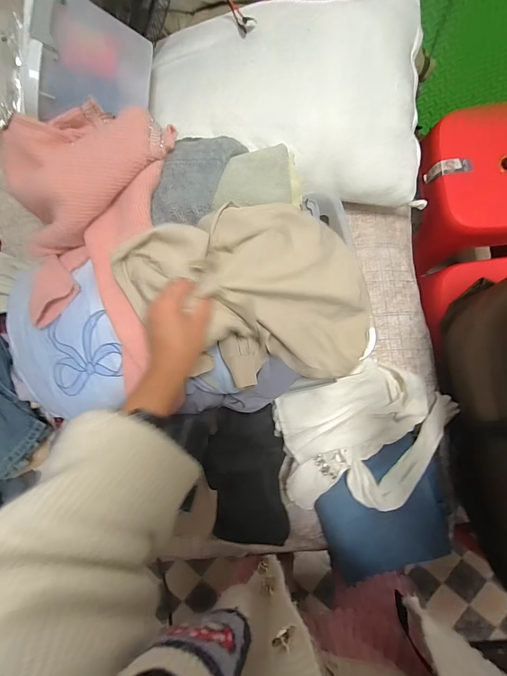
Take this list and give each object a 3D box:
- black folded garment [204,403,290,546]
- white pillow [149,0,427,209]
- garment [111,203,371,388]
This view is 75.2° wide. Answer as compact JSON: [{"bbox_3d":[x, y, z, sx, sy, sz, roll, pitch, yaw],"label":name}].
[{"bbox_3d":[-0.012,0.287,0.675,0.149,0.063,0.276,-4,84,3],"label":"black folded garment"},{"bbox_3d":[0.073,-0.438,0.636,0.506,0.110,0.369,-6,84,3],"label":"white pillow"},{"bbox_3d":[-0.001,-0.057,0.482,0.349,0.154,0.254,-12,84,2],"label":"garment"}]

